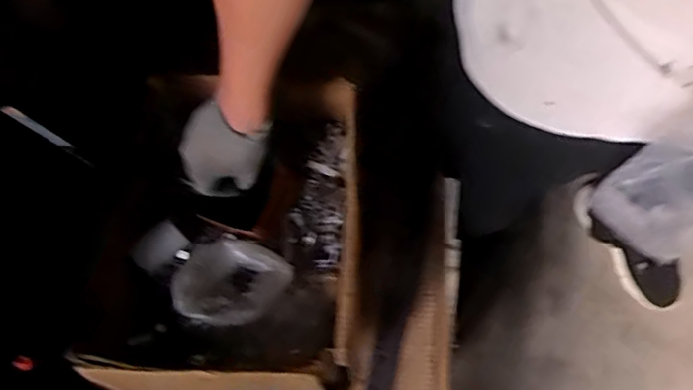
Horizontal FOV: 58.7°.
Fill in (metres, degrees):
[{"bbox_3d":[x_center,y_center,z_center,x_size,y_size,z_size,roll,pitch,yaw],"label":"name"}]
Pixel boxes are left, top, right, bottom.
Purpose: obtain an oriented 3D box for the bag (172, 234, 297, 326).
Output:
[{"bbox_3d":[-0.142,0.101,0.733,0.132,0.061,0.112,28,77,11],"label":"bag"}]

